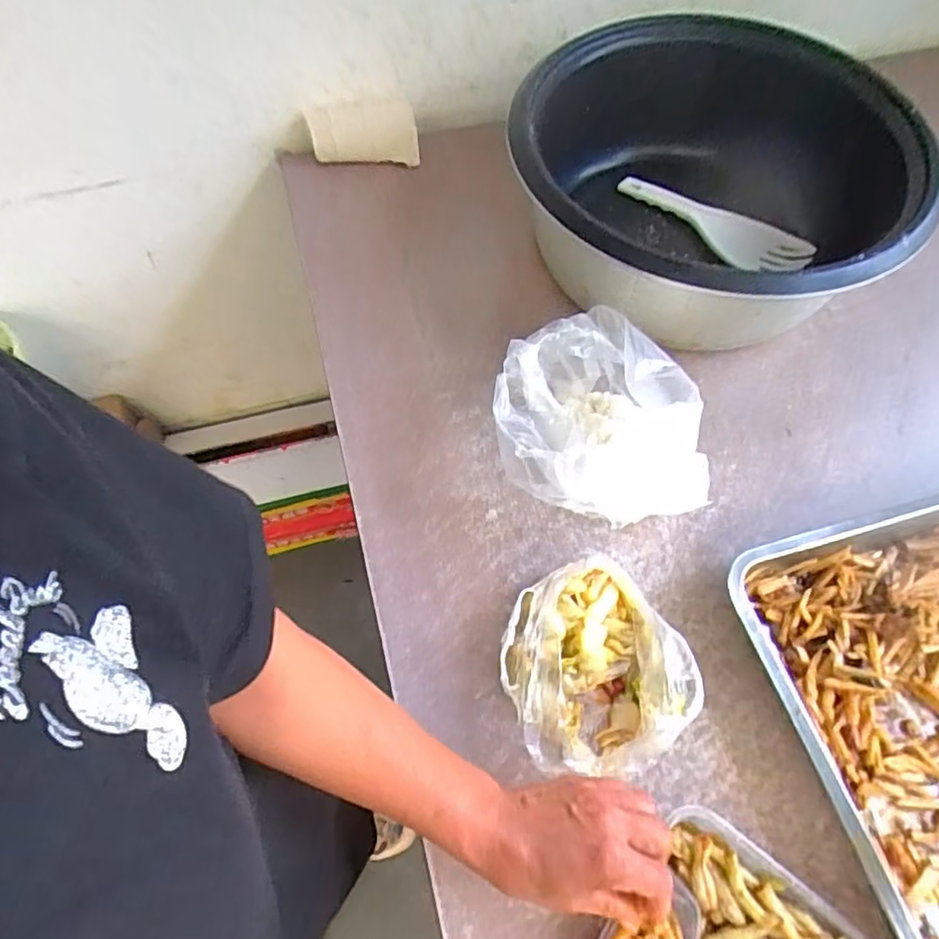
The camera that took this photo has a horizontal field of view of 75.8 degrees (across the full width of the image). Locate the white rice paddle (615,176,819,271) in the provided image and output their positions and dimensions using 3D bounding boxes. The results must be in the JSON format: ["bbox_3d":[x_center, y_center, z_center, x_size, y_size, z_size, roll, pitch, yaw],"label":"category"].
[{"bbox_3d":[0.294,-0.307,0.746,0.249,0.034,0.057,37,68,18],"label":"white rice paddle"}]

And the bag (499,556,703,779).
[{"bbox_3d":[0.096,0.156,0.481,0.135,0.088,0.156,-19,63,-10],"label":"bag"}]

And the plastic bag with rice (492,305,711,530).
[{"bbox_3d":[0.111,-0.048,0.562,0.183,0.135,0.204,-9,62,-4],"label":"plastic bag with rice"}]

